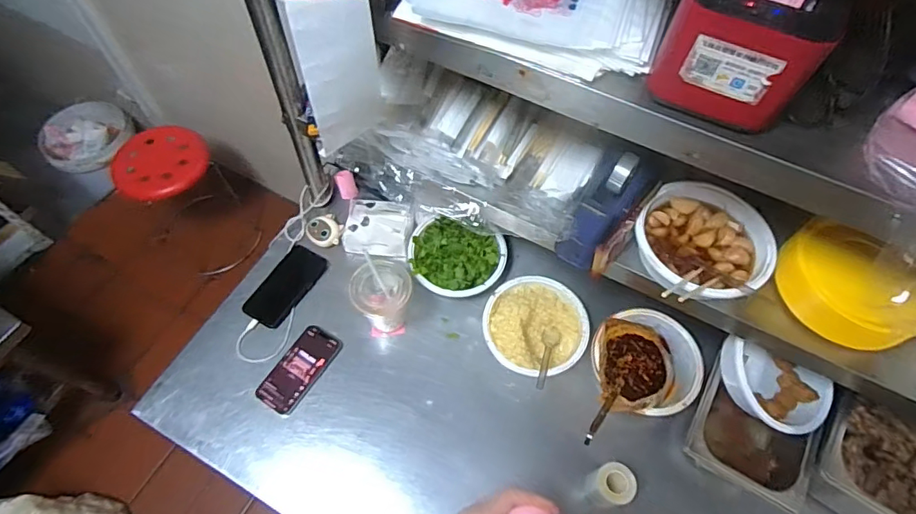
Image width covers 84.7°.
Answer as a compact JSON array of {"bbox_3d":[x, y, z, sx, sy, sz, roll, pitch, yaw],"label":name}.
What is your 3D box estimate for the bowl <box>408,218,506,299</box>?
[{"bbox_3d":[-0.005,0.008,0.906,0.170,0.061,0.149,18,62,9],"label":"bowl"}]

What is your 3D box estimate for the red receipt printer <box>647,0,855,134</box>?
[{"bbox_3d":[0.247,-0.197,0.434,0.131,0.114,0.108,24,63,12],"label":"red receipt printer"}]

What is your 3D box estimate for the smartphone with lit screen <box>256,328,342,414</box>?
[{"bbox_3d":[-0.260,0.182,0.825,0.072,0.014,0.145,34,65,5],"label":"smartphone with lit screen"}]

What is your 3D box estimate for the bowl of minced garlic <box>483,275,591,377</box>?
[{"bbox_3d":[0.127,0.121,0.842,0.166,0.064,0.162,1,61,-1],"label":"bowl of minced garlic"}]

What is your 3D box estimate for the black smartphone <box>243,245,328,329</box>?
[{"bbox_3d":[-0.310,0.051,0.904,0.082,0.015,0.153,29,64,14],"label":"black smartphone"}]

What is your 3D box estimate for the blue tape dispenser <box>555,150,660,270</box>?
[{"bbox_3d":[0.190,-0.062,0.657,0.074,0.087,0.151,30,64,15],"label":"blue tape dispenser"}]

